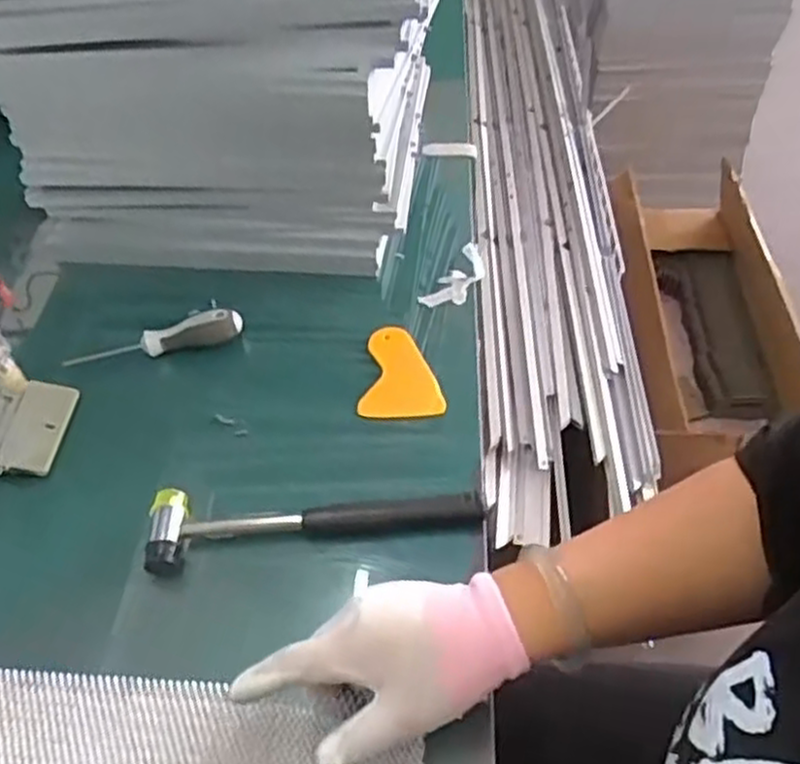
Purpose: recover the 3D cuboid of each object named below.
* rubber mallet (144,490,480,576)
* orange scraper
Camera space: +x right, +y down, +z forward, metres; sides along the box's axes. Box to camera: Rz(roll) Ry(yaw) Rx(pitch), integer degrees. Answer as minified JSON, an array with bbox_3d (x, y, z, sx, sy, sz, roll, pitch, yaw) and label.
[{"bbox_3d":[-0.063,0.098,0.558,0.240,0.025,0.058,-7,49,0],"label":"rubber mallet"},{"bbox_3d":[0.004,-0.009,0.658,0.068,0.010,0.094,5,49,2],"label":"orange scraper"}]

